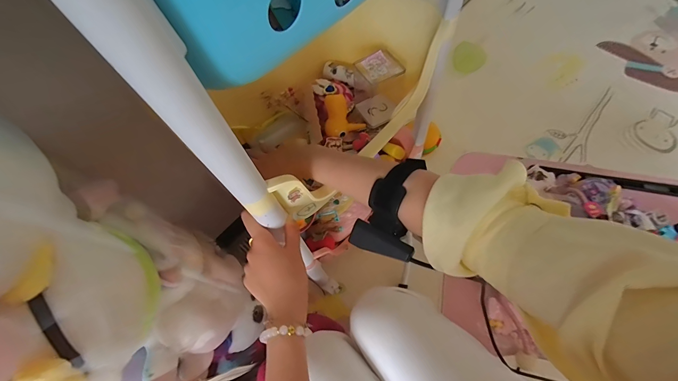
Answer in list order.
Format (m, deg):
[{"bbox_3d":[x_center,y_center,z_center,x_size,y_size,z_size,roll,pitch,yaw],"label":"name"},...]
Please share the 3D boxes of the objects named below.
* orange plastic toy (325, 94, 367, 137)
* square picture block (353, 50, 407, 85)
[{"bbox_3d":[0.000,-0.133,0.541,0.072,0.037,0.072,-3,106,-9],"label":"orange plastic toy"},{"bbox_3d":[0.065,-0.197,0.487,0.063,0.009,0.056,-29,68,-9],"label":"square picture block"}]

